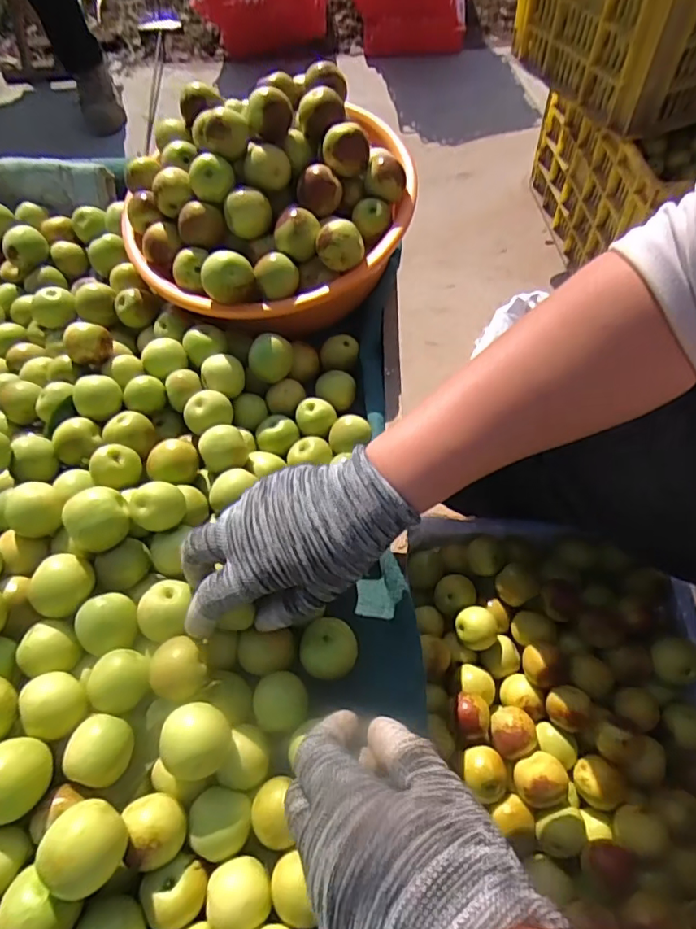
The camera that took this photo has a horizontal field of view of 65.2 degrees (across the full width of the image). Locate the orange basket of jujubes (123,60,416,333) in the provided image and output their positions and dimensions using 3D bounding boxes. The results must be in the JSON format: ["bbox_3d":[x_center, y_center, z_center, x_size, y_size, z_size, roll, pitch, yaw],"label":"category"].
[{"bbox_3d":[-0.073,-0.230,0.494,0.257,0.135,0.231,-6,79,8],"label":"orange basket of jujubes"}]

